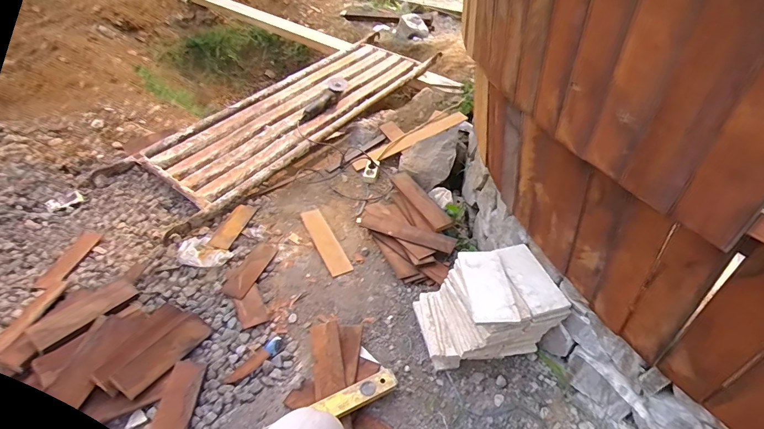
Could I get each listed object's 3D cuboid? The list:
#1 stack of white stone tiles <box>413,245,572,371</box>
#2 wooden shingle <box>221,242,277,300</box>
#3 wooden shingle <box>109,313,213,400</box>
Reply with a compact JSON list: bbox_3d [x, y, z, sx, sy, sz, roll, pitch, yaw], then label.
[{"bbox_3d":[0.264,0.247,0.994,0.291,0.274,0.251,-5,39,-8],"label":"stack of white stone tiles"},{"bbox_3d":[-0.440,0.182,1.293,0.084,0.012,0.244,13,38,10],"label":"wooden shingle"},{"bbox_3d":[-0.586,0.374,1.030,0.084,0.009,0.239,39,45,7],"label":"wooden shingle"}]

